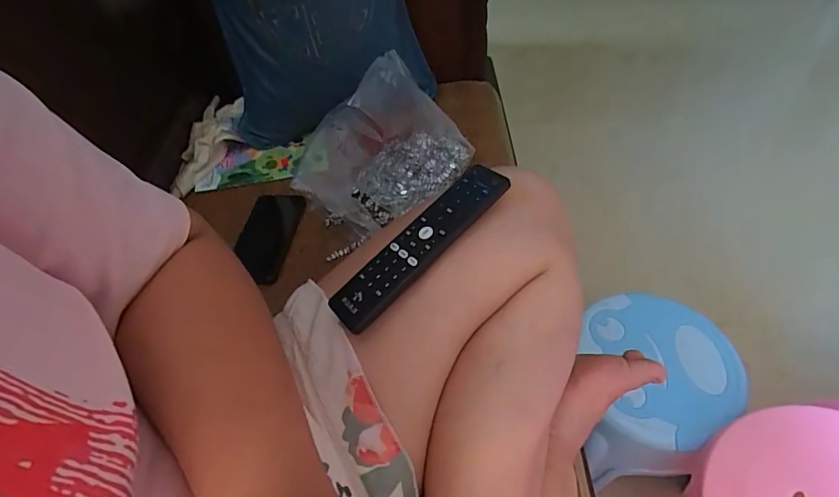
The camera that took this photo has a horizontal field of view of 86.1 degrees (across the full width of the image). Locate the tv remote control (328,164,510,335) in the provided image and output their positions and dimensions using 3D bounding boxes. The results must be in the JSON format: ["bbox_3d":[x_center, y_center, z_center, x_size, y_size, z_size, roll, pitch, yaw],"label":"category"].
[{"bbox_3d":[0.003,-0.003,0.349,0.168,0.012,0.044,-44,58,-10],"label":"tv remote control"}]

